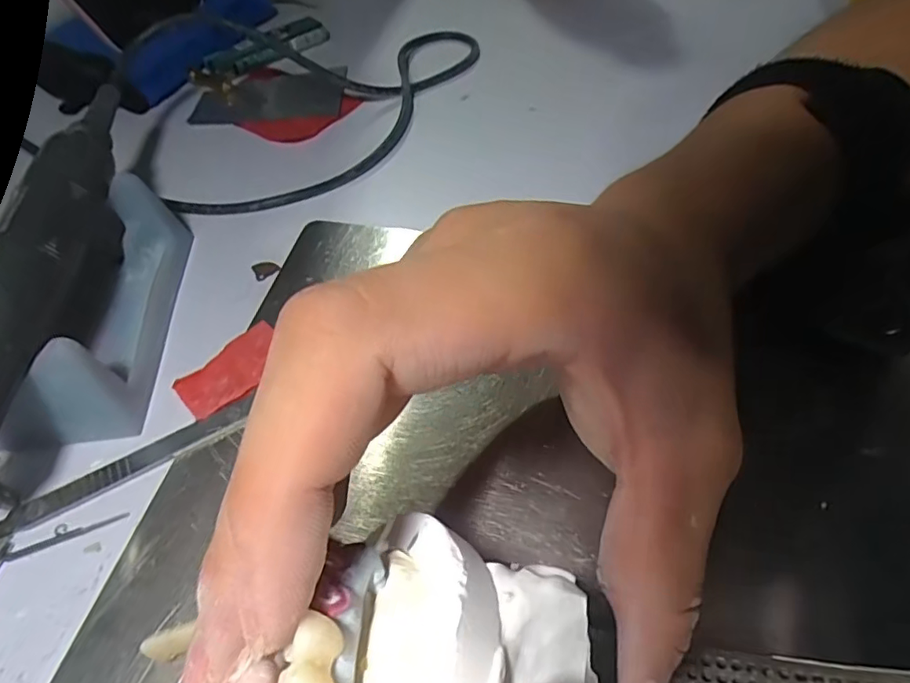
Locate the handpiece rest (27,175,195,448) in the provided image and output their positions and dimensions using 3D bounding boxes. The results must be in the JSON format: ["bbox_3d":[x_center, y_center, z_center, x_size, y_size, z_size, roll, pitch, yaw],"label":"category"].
[{"bbox_3d":[-0.135,-0.017,0.218,0.026,0.042,0.104,-7,53,-2],"label":"handpiece rest"}]

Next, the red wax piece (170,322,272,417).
[{"bbox_3d":[-0.087,0.010,0.217,0.042,0.004,0.027,-39,60,-23],"label":"red wax piece"}]

